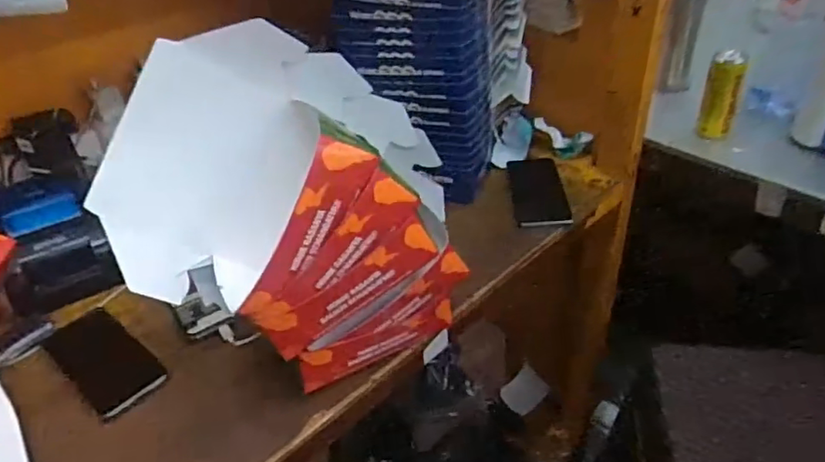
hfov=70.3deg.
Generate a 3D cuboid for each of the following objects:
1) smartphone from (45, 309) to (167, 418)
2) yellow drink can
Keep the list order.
[{"bbox_3d":[-0.339,0.139,0.641,0.164,0.005,0.068,28,61,33],"label":"smartphone"},{"bbox_3d":[0.484,-0.206,0.922,0.053,0.144,0.050,15,42,24],"label":"yellow drink can"}]

